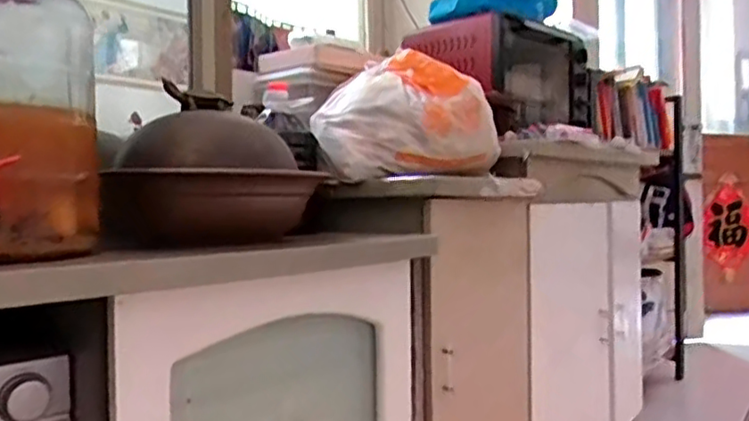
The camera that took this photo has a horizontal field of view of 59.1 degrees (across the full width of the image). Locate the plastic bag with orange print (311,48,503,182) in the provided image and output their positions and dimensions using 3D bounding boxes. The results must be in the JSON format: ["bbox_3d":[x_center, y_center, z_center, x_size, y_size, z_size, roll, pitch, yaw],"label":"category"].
[{"bbox_3d":[0.063,-0.170,1.205,0.330,0.207,0.188,-1,0,5],"label":"plastic bag with orange print"}]

